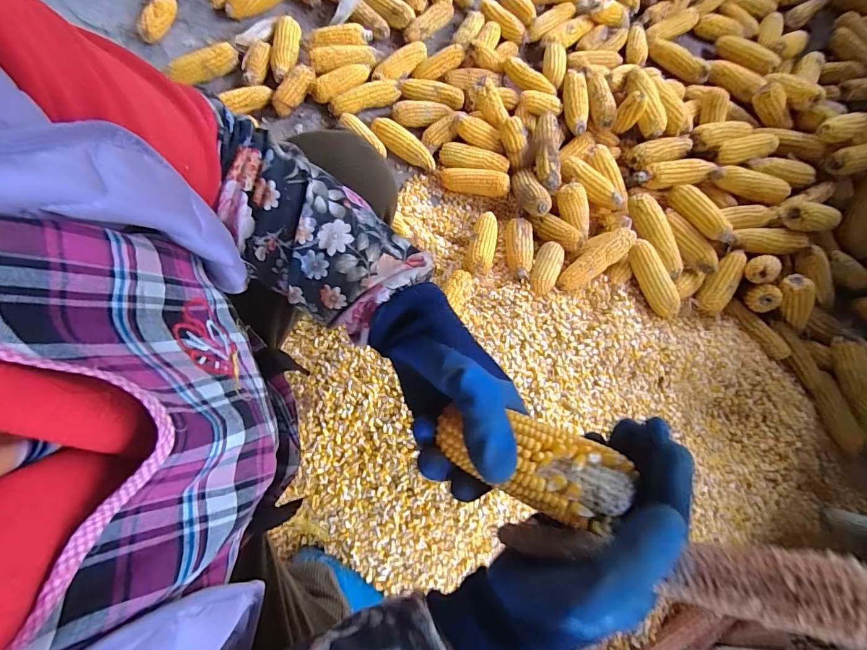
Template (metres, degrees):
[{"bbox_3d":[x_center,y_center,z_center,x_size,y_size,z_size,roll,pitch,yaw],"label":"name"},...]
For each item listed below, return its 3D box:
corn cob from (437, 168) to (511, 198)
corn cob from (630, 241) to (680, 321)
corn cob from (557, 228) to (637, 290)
[{"bbox_3d":[0.092,-0.324,0.932,0.155,0.048,0.047,12,76,15],"label":"corn cob"},{"bbox_3d":[0.446,-0.091,0.823,0.047,0.042,0.162,-26,91,-8],"label":"corn cob"},{"bbox_3d":[0.326,-0.129,0.818,0.174,0.041,0.048,-34,80,-9],"label":"corn cob"}]

